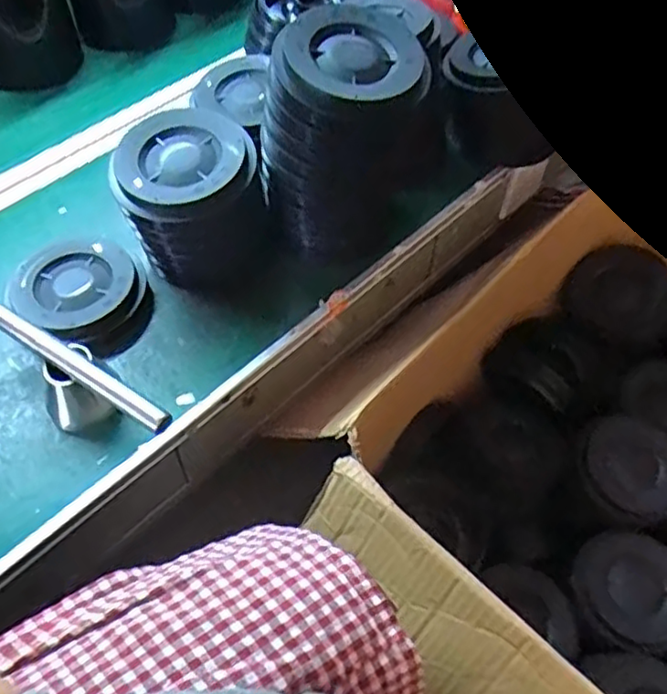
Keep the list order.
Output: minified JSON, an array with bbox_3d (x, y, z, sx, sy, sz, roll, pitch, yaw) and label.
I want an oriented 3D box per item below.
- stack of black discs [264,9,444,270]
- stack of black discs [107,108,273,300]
[{"bbox_3d":[0.011,-0.172,0.593,0.124,0.201,0.104,-30,60,-19],"label":"stack of black discs"},{"bbox_3d":[-0.126,-0.129,0.607,0.127,0.129,0.110,-14,56,-9],"label":"stack of black discs"}]

